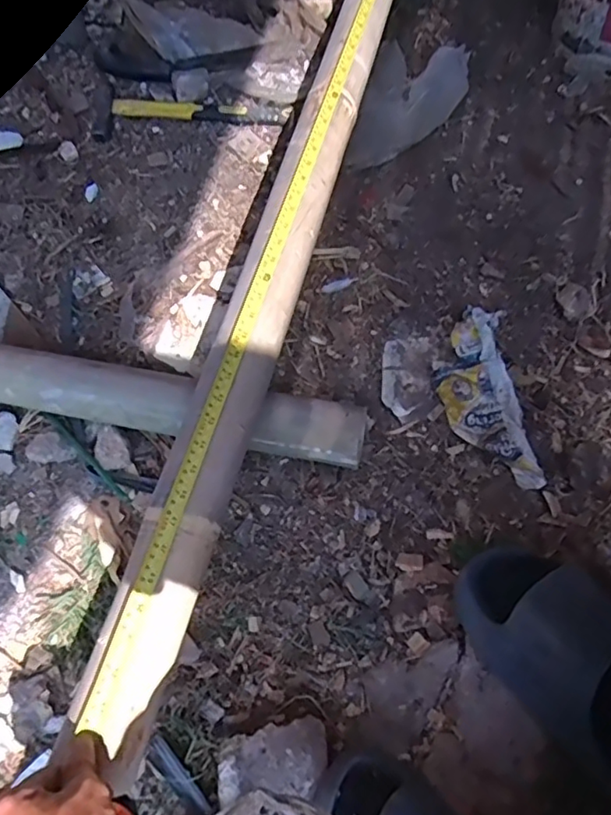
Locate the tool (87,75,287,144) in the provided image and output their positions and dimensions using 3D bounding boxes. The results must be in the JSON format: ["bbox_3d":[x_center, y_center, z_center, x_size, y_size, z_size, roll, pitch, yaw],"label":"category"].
[{"bbox_3d":[-0.188,-0.482,0.922,0.303,0.024,0.132,1,64,4],"label":"tool"}]

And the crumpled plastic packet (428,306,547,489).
[{"bbox_3d":[0.210,-0.017,0.704,0.100,0.027,0.231,-6,64,1],"label":"crumpled plastic packet"}]

